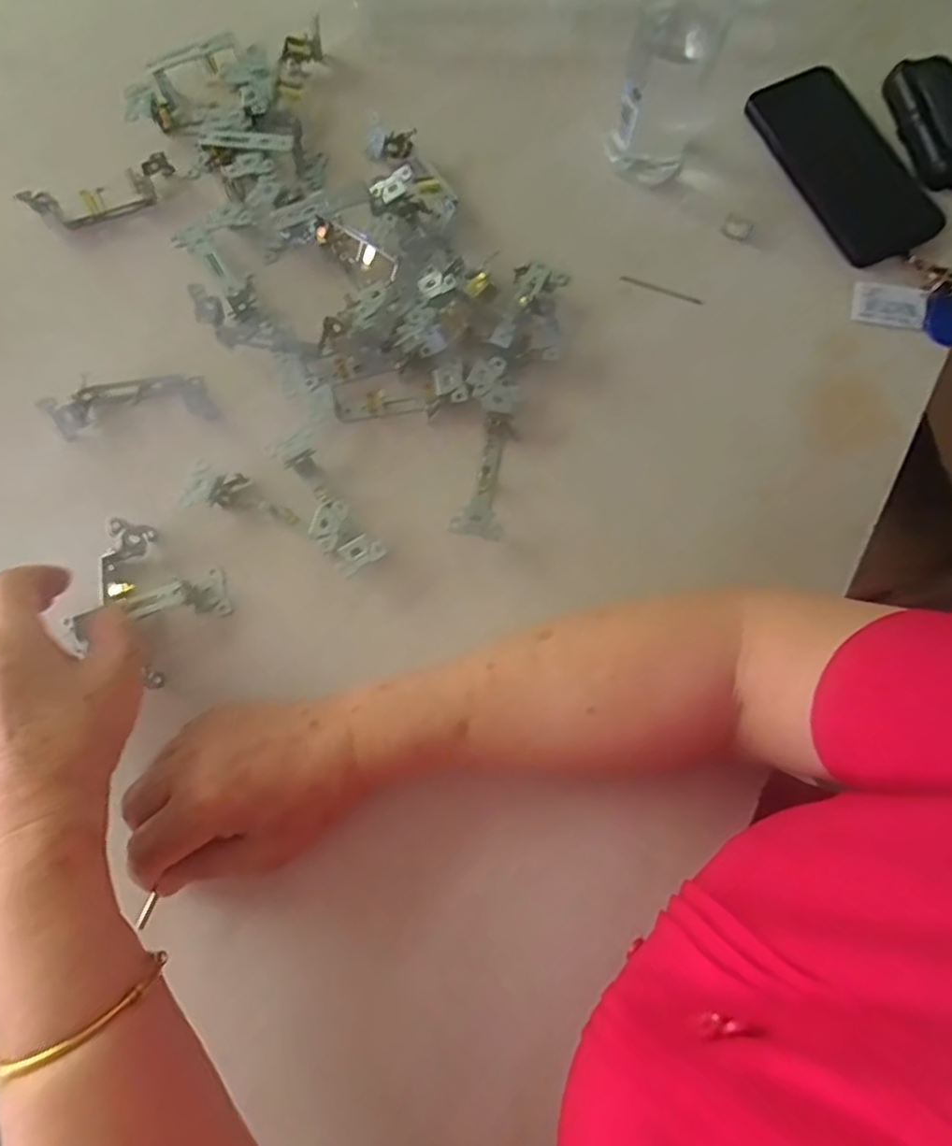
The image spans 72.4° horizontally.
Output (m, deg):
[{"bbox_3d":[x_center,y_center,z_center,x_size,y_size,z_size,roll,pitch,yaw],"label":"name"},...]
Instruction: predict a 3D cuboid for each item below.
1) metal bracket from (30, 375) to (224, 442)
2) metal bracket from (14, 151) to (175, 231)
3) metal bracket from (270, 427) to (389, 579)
[{"bbox_3d":[-0.231,-0.119,0.435,0.103,0.025,0.036,-9,77,-2],"label":"metal bracket"},{"bbox_3d":[-0.275,-0.280,0.477,0.104,0.024,0.031,-17,77,-4],"label":"metal bracket"},{"bbox_3d":[-0.097,-0.043,0.421,0.033,0.020,0.099,-33,79,-7],"label":"metal bracket"}]

